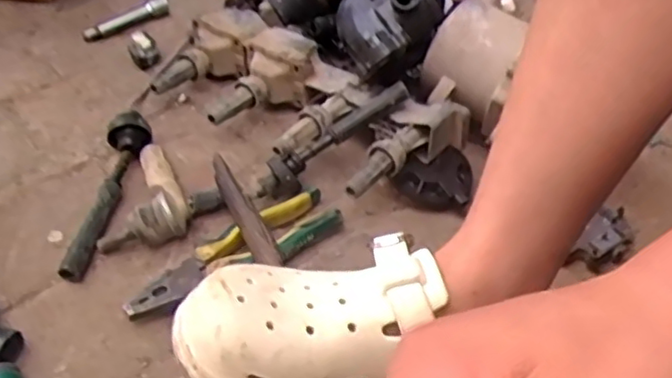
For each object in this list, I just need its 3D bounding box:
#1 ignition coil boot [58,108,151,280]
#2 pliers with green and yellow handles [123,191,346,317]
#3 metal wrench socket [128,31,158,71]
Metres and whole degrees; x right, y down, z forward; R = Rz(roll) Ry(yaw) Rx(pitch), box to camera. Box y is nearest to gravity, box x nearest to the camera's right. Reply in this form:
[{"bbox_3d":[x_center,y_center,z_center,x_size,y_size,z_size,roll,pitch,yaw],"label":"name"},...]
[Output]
[{"bbox_3d":[-0.199,0.000,0.566,0.032,0.047,0.163,8,45,3],"label":"ignition coil boot"},{"bbox_3d":[-0.080,0.056,0.541,0.189,0.031,0.050,-25,52,-27],"label":"pliers with green and yellow handles"},{"bbox_3d":[-0.214,-0.155,0.735,0.030,0.037,0.028,-9,46,-14],"label":"metal wrench socket"}]

